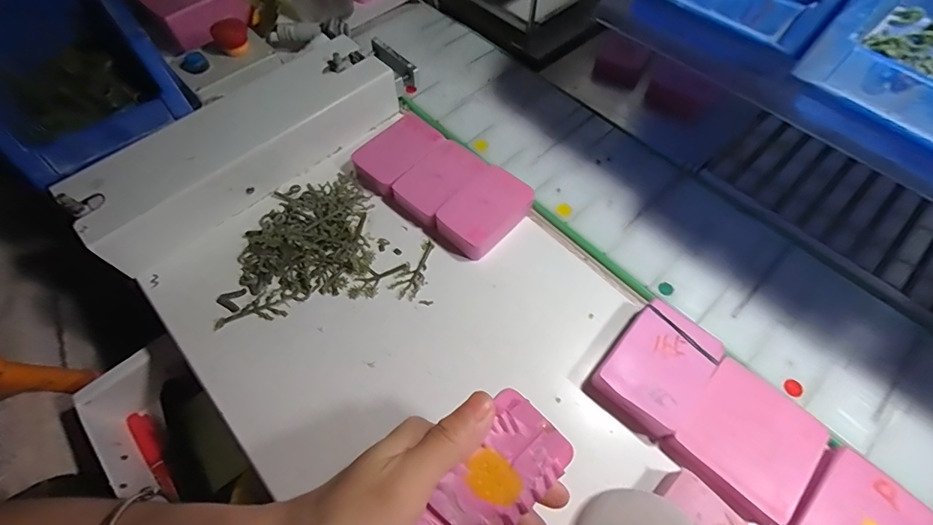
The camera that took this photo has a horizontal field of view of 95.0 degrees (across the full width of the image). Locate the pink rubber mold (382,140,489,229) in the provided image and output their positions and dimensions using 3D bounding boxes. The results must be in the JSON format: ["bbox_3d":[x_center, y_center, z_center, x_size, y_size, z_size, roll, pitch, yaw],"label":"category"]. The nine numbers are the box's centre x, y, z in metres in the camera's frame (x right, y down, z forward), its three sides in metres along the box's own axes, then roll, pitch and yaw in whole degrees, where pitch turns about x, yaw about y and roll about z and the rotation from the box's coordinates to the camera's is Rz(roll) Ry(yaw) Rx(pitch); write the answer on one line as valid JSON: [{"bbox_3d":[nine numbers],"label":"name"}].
[{"bbox_3d":[-0.023,-0.066,0.347,0.077,0.016,0.050,-40,68,-21],"label":"pink rubber mold"}]

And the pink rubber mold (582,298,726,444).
[{"bbox_3d":[0.121,0.068,0.276,0.054,0.019,0.077,38,66,19],"label":"pink rubber mold"}]

